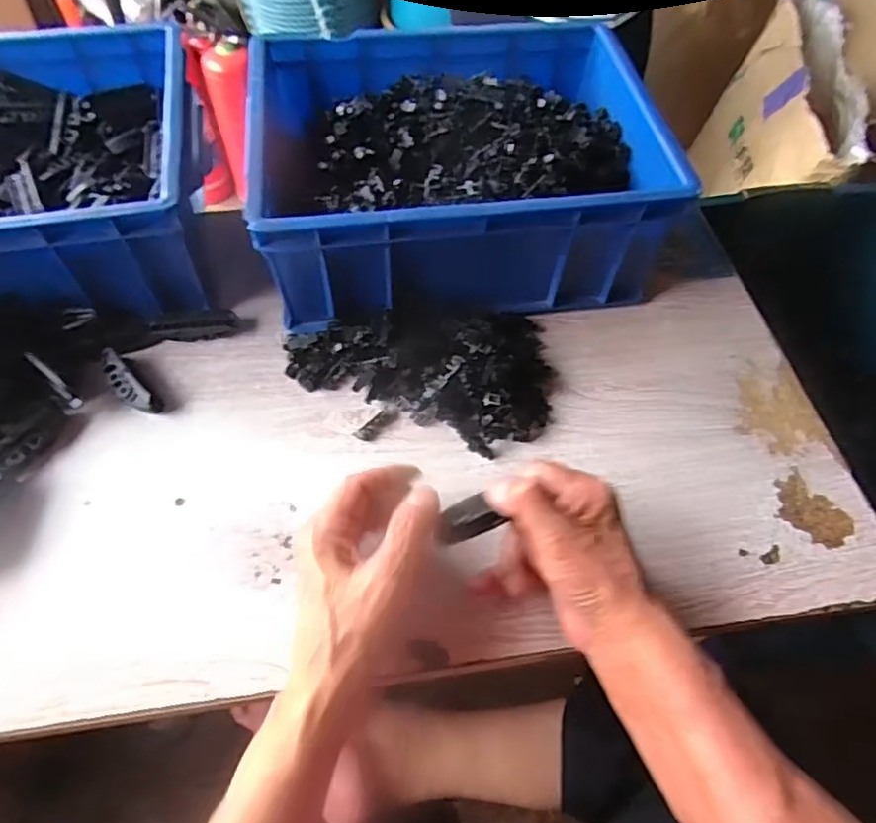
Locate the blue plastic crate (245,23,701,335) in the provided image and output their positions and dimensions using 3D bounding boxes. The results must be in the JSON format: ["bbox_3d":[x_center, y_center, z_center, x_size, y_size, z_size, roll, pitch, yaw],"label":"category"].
[{"bbox_3d":[0.012,-0.222,0.545,0.326,0.115,0.262,-6,58,-6],"label":"blue plastic crate"}]

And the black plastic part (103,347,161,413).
[{"bbox_3d":[-0.251,-0.024,0.477,0.020,0.018,0.069,-39,67,-23],"label":"black plastic part"}]

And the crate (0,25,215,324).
[{"bbox_3d":[-0.379,-0.198,0.508,0.342,0.100,0.271,-9,59,-8],"label":"crate"}]

